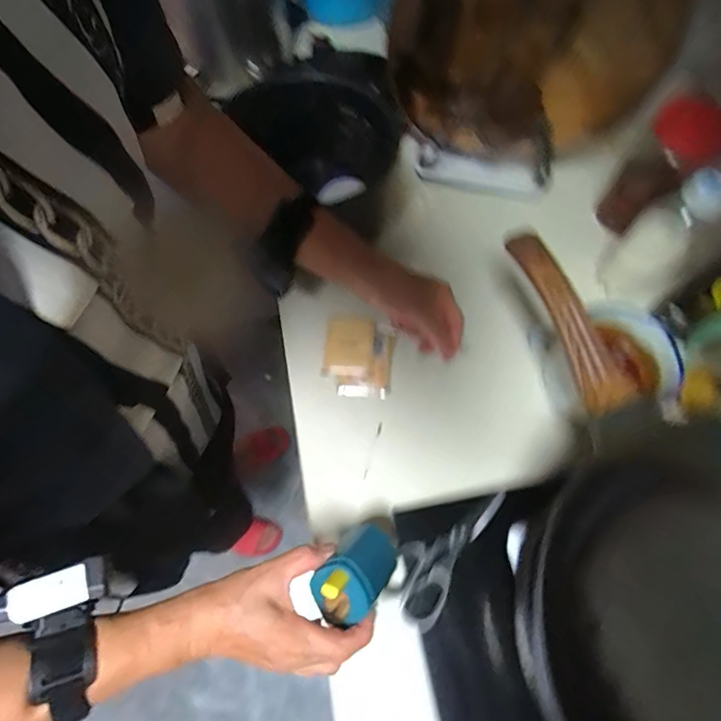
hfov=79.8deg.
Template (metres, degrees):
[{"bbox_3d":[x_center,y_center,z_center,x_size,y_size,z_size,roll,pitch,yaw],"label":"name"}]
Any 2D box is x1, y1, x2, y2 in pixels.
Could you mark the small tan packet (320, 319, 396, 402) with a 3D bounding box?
[{"bbox_3d":[-0.002,-0.004,0.561,0.088,0.025,0.098,7,66,1],"label":"small tan packet"}]

